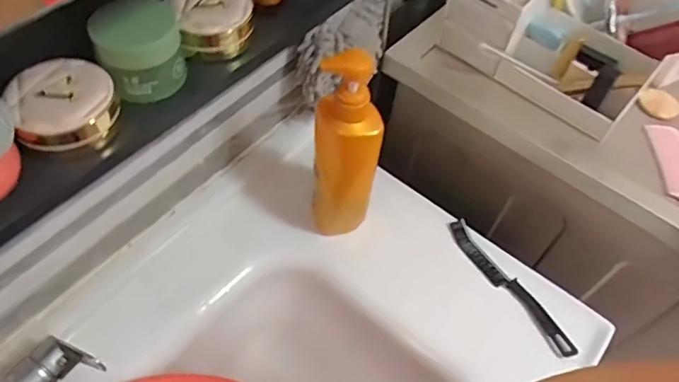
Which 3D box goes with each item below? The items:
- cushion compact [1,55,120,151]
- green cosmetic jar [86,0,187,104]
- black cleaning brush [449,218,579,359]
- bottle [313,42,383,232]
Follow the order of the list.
[{"bbox_3d":[-0.197,-0.062,0.381,0.068,0.033,0.060,-29,62,-23],"label":"cushion compact"},{"bbox_3d":[-0.150,-0.111,0.398,0.059,0.067,0.056,3,54,-4],"label":"green cosmetic jar"},{"bbox_3d":[0.211,0.119,0.667,0.030,0.016,0.210,-26,61,-22],"label":"black cleaning brush"},{"bbox_3d":[0.009,-0.041,0.575,0.065,0.237,0.053,-7,55,-10],"label":"bottle"}]

